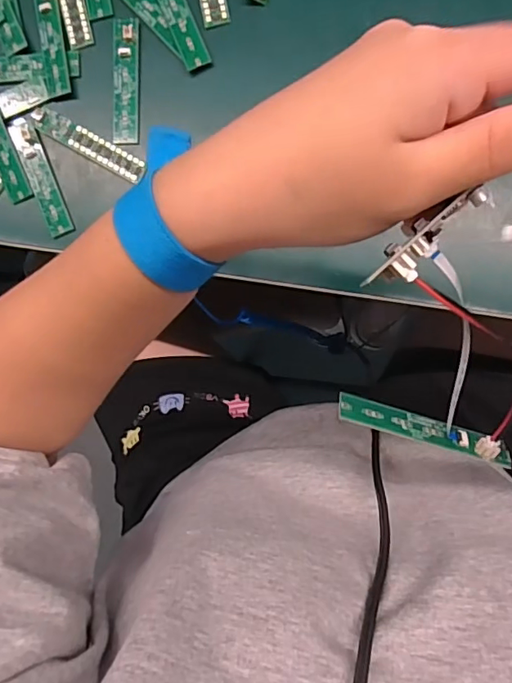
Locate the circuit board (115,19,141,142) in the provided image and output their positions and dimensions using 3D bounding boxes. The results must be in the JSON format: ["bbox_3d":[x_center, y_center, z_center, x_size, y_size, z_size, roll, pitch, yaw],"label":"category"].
[{"bbox_3d":[-0.089,-0.179,0.350,0.019,0.010,0.084,0,93,6],"label":"circuit board"}]

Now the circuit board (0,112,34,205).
[{"bbox_3d":[-0.179,-0.140,0.359,0.017,0.004,0.087,-20,91,7],"label":"circuit board"}]

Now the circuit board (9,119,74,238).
[{"bbox_3d":[-0.150,-0.115,0.359,0.016,0.004,0.084,-21,91,7],"label":"circuit board"}]

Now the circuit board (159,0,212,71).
[{"bbox_3d":[-0.053,-0.223,0.345,0.017,0.005,0.080,-23,91,7],"label":"circuit board"}]

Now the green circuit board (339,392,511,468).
[{"bbox_3d":[0.080,0.040,0.242,0.082,0.009,0.015,16,51,1],"label":"green circuit board"}]

